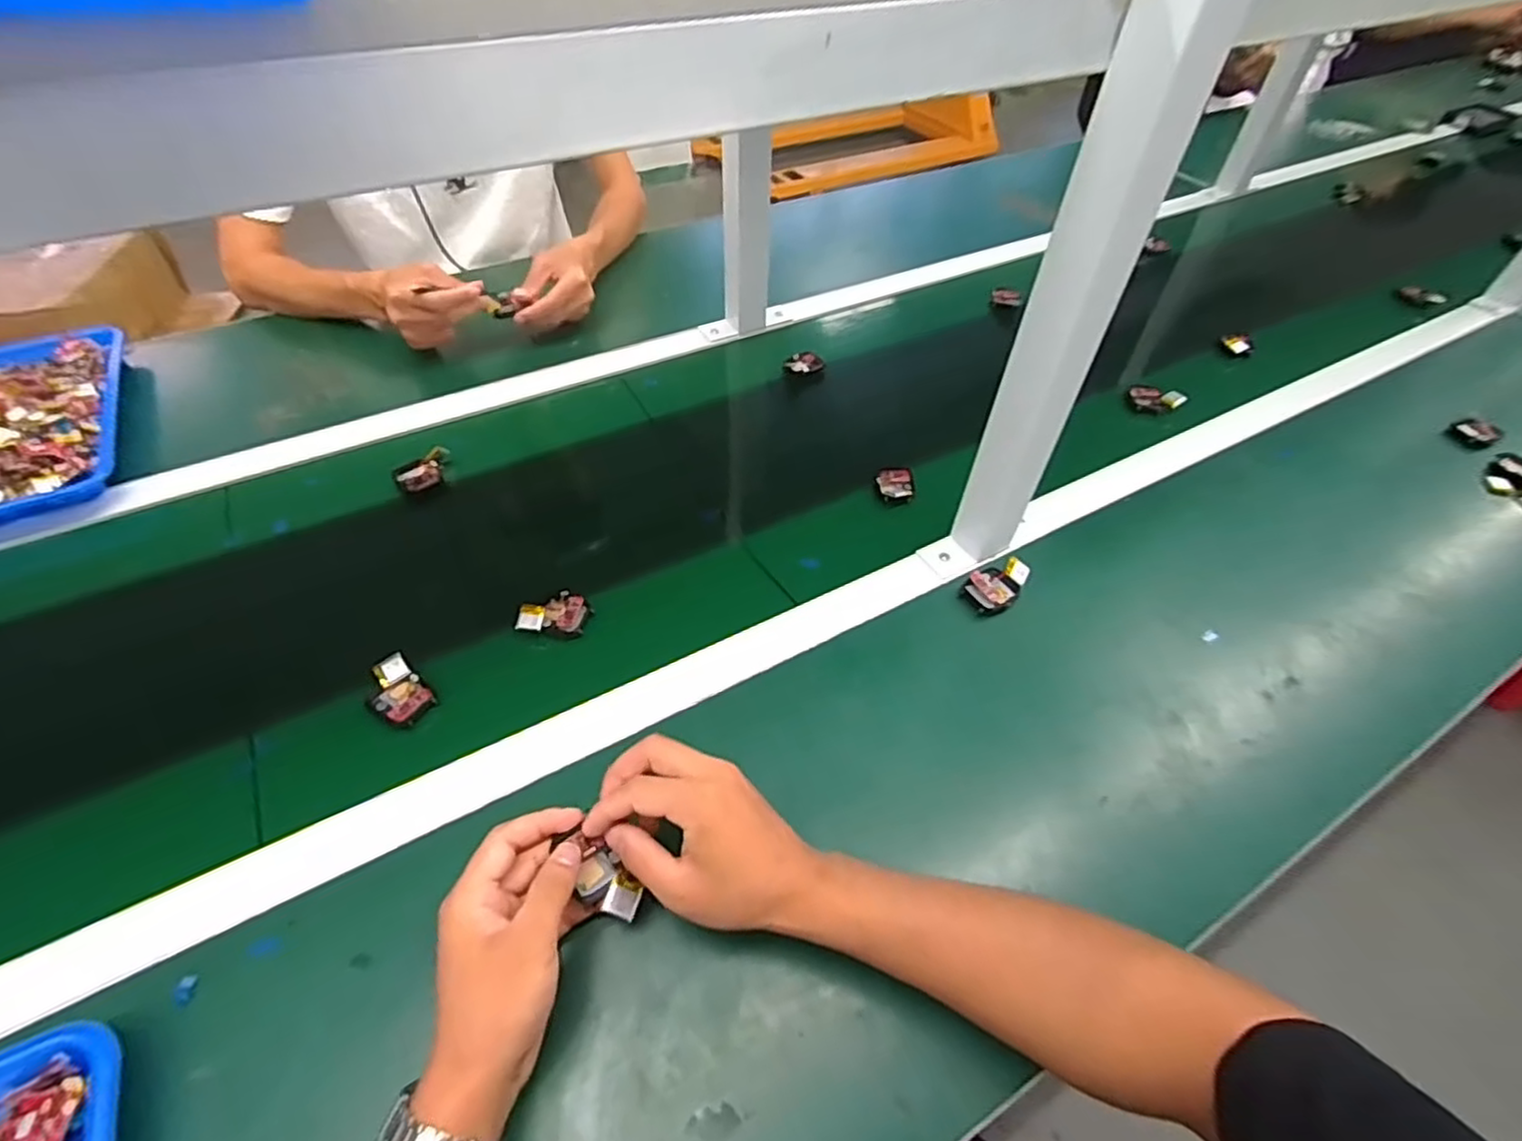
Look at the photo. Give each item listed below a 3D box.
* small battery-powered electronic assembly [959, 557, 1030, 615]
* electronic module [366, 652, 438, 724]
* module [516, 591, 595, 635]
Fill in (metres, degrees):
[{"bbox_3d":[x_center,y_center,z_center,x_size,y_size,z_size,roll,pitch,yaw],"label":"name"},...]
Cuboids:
[{"bbox_3d":[0.206,0.012,0.590,0.068,0.013,0.039,-32,57,-26],"label":"small battery-powered electronic assembly"},{"bbox_3d":[-0.272,0.091,0.509,0.053,0.017,0.036,36,57,25],"label":"electronic module"},{"bbox_3d":[-0.169,0.035,0.562,0.055,0.015,0.038,0,49,-2],"label":"module"}]

